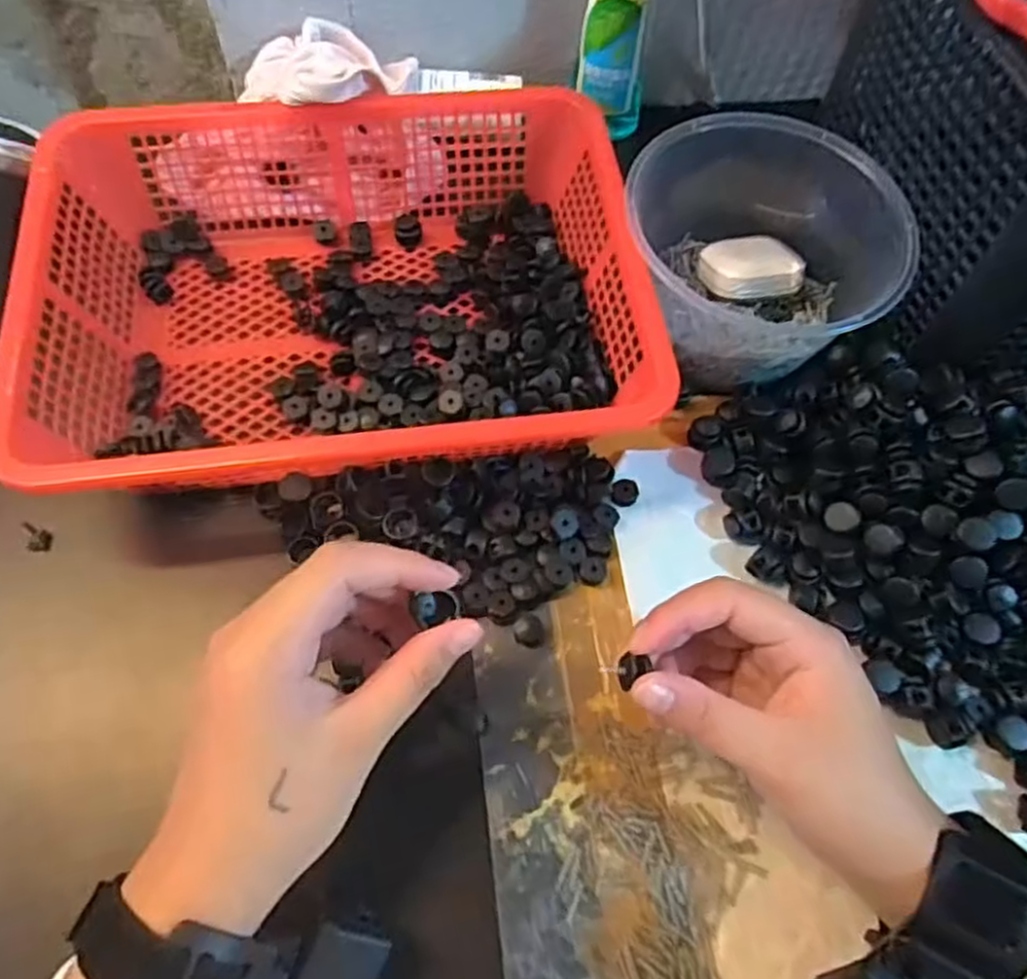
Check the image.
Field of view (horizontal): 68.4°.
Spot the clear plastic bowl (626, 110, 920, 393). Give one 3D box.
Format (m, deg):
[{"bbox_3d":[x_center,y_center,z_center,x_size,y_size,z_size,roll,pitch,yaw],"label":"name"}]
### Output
[{"bbox_3d":[0.132,-0.125,0.415,0.127,0.079,0.139,1,64,-2],"label":"clear plastic bowl"}]

